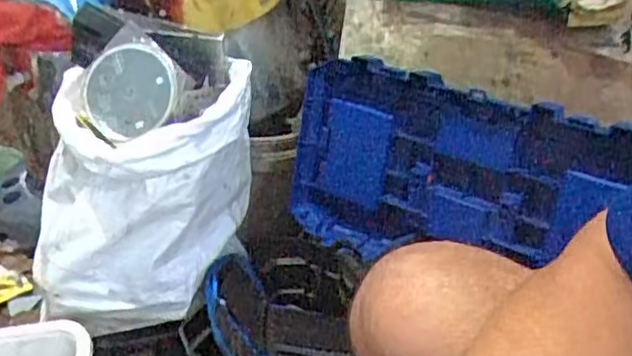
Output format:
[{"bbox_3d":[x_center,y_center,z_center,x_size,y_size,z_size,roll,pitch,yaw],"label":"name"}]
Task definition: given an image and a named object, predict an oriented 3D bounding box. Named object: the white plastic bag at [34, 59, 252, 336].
[{"bbox_3d":[-0.218,0.018,0.852,0.272,0.257,0.227,-2,38,-1],"label":"white plastic bag"}]

